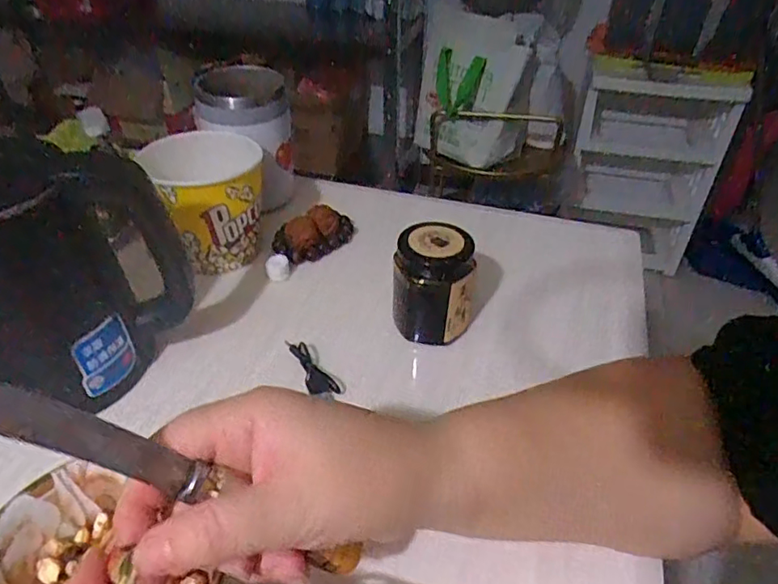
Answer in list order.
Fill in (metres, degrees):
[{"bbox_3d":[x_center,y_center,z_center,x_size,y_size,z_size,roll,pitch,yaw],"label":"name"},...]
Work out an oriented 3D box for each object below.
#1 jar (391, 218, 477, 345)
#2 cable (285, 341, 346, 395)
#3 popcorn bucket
[{"bbox_3d":[0.039,-0.004,0.456,0.063,0.091,0.056,12,41,12],"label":"jar"},{"bbox_3d":[-0.059,0.060,0.437,0.023,0.014,0.061,-23,46,-26],"label":"cable"},{"bbox_3d":[-0.173,-0.092,0.537,0.102,0.103,0.112,-17,44,-21],"label":"popcorn bucket"}]

